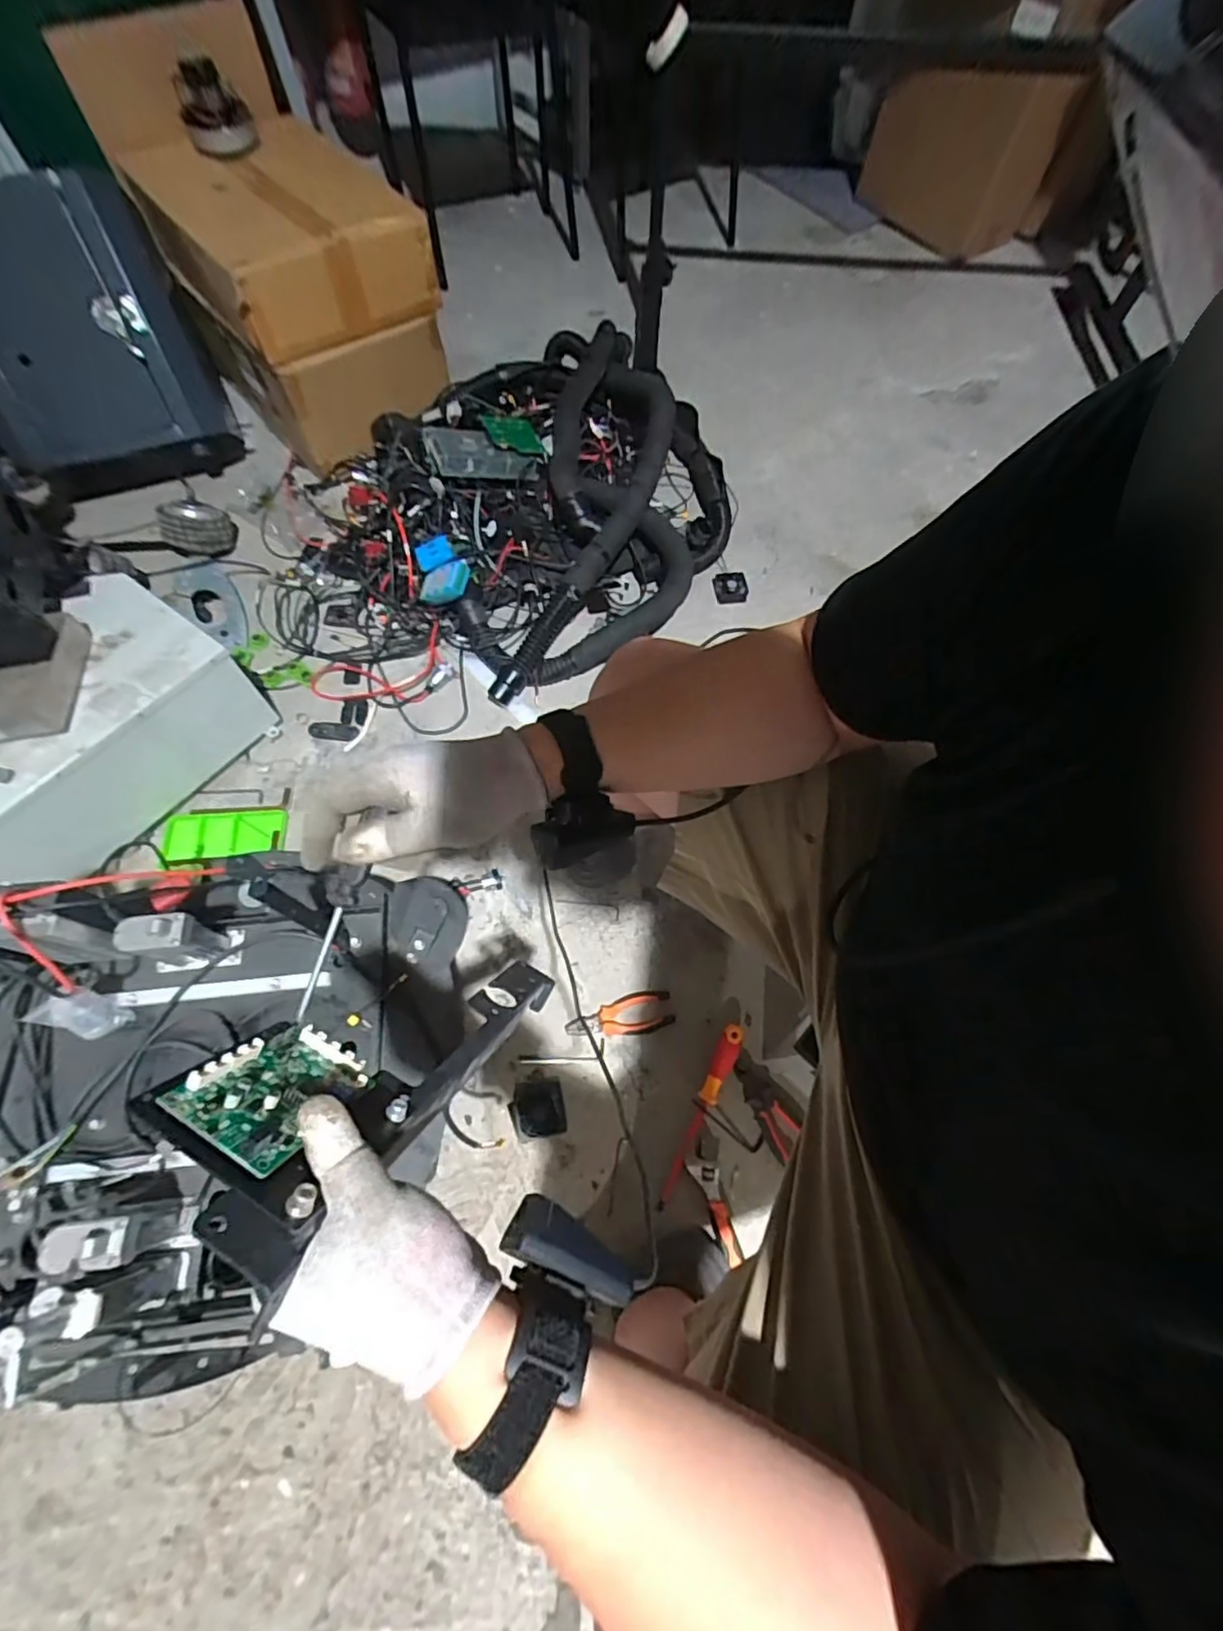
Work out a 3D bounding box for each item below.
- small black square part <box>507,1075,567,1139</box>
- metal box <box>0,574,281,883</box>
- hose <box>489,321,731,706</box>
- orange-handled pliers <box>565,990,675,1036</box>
[{"bbox_3d":[-0.103,0.406,0.843,0.073,0.021,0.072,-9,65,-4],"label":"small black square part"},{"bbox_3d":[-0.790,-0.113,0.932,0.243,0.195,0.427,28,67,13],"label":"metal box"},{"bbox_3d":[0.042,-0.607,1.192,0.373,0.216,0.852,9,65,4],"label":"hose"},{"bbox_3d":[0.012,0.298,0.899,0.157,0.018,0.059,-11,65,-6],"label":"orange-handled pliers"}]

